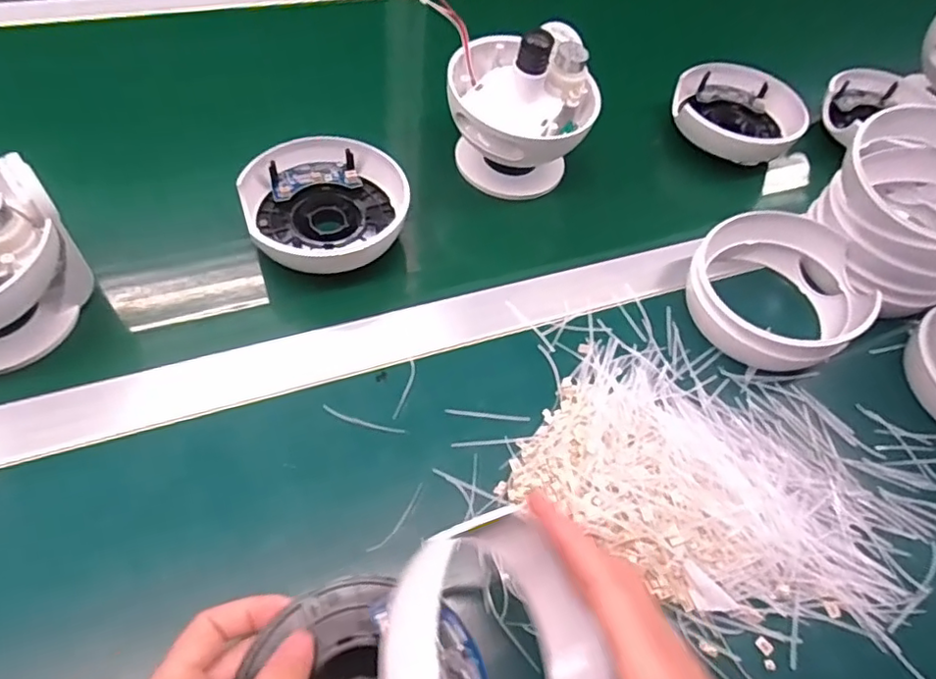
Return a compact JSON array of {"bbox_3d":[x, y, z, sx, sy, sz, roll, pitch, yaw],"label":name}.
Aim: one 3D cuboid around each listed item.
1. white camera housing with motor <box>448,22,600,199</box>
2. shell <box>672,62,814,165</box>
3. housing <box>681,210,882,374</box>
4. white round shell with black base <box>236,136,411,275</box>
[{"bbox_3d":[0.041,-0.175,0.468,0.109,0.117,0.094,9,56,-2],"label":"white camera housing with motor"},{"bbox_3d":[0.246,-0.205,0.539,0.117,0.039,0.099,25,57,8],"label":"shell"},{"bbox_3d":[0.217,-0.033,0.421,0.118,0.056,0.111,4,57,-6],"label":"housing"},{"bbox_3d":[-0.102,-0.094,0.430,0.108,0.052,0.094,-16,61,-18],"label":"white round shell with black base"}]

